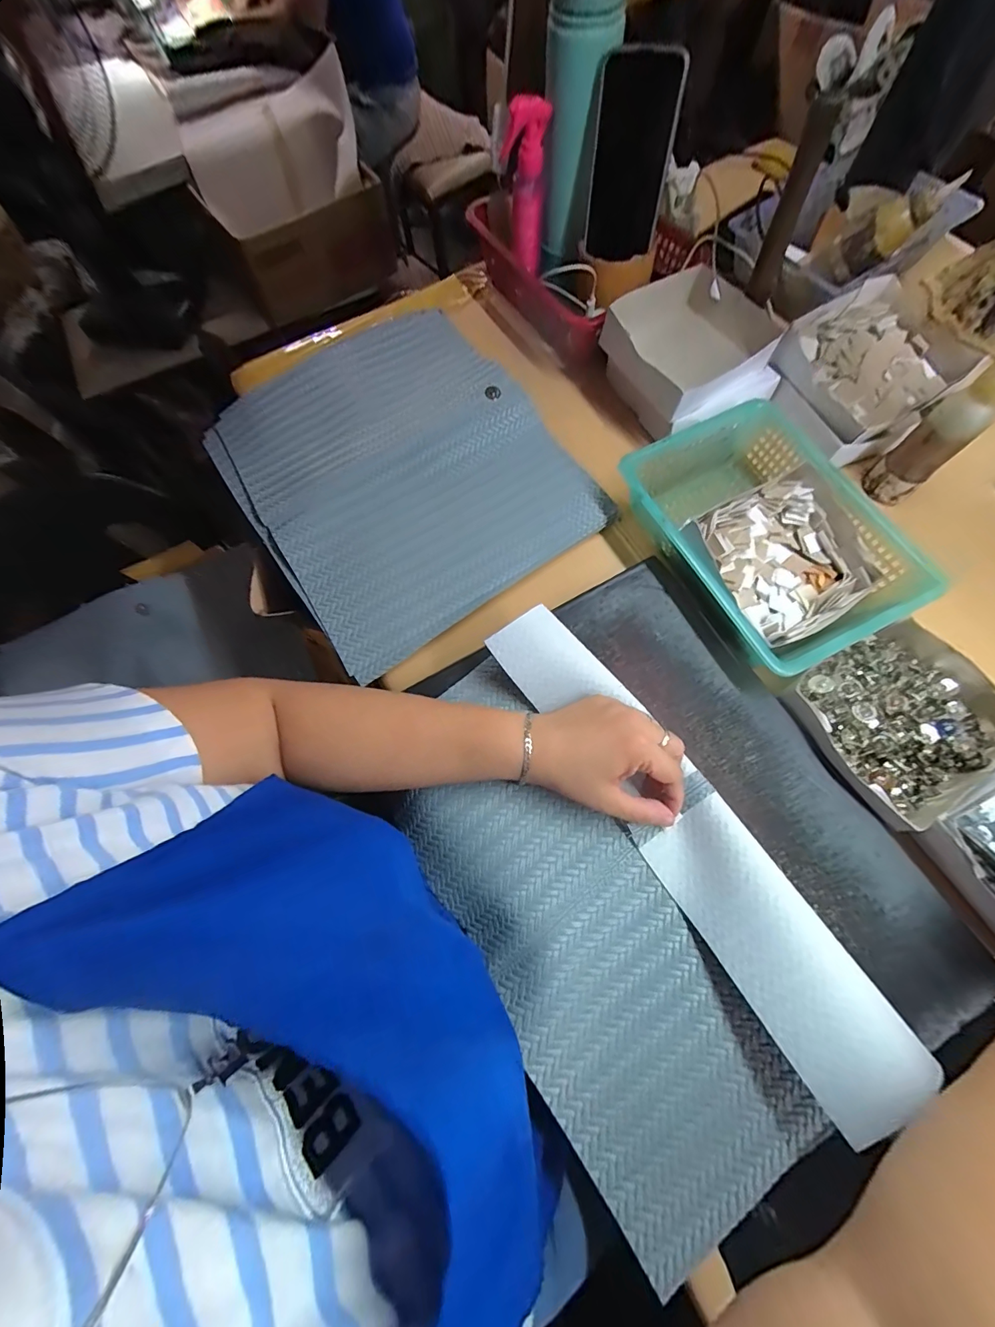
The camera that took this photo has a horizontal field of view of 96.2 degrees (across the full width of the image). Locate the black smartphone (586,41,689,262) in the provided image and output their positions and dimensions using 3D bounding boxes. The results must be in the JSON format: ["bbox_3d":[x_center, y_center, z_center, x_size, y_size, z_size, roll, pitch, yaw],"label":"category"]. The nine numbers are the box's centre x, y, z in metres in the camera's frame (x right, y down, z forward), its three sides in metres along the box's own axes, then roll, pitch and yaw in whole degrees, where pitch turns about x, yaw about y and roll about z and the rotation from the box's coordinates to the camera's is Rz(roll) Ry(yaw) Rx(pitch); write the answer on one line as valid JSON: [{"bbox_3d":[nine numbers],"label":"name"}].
[{"bbox_3d":[0.135,-0.505,0.454,0.077,0.147,0.016,29,67,17],"label":"black smartphone"}]

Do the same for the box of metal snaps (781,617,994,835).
[{"bbox_3d":[0.331,0.044,0.364,0.147,0.026,0.132,-24,69,-11],"label":"box of metal snaps"}]

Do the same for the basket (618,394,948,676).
[{"bbox_3d":[0.250,-0.121,0.421,0.184,0.054,0.246,-28,70,-6],"label":"basket"}]

